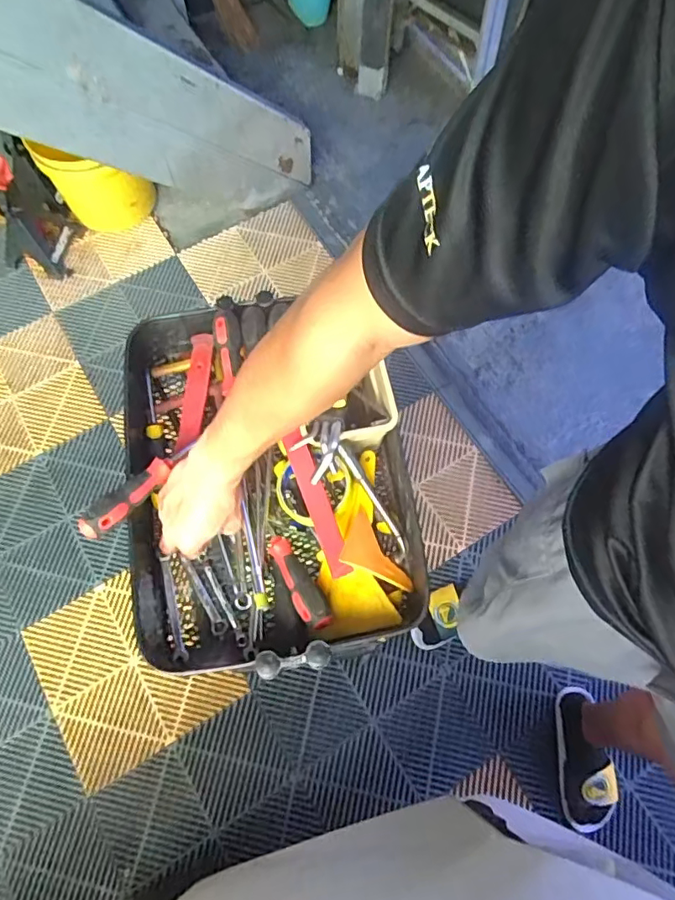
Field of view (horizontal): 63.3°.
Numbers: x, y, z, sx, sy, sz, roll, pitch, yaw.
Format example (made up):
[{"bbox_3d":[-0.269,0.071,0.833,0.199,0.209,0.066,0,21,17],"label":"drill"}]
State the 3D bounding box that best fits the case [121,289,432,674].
[{"bbox_3d":[-0.087,0.023,0.637,0.311,0.109,0.421,-12,70,-4],"label":"case"}]

